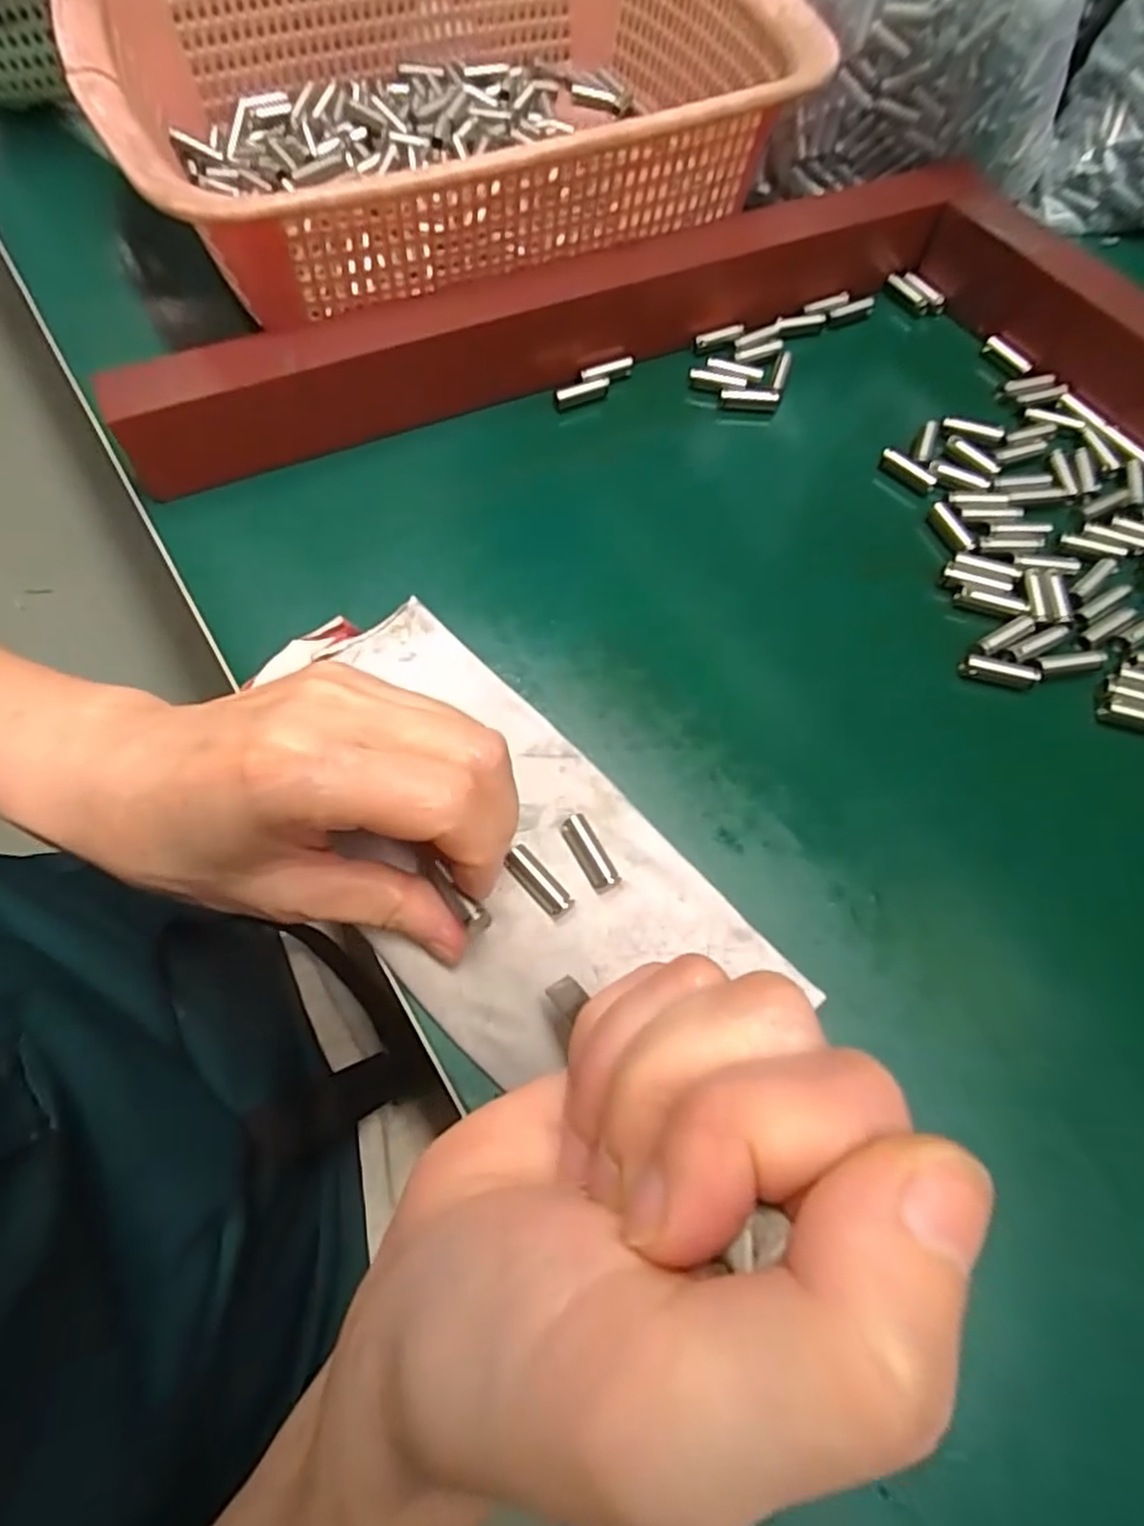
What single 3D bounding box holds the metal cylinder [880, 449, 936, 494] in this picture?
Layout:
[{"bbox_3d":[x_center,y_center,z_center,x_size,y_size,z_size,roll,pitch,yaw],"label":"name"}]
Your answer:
[{"bbox_3d":[0.139,-0.121,0.289,0.024,0.007,0.006,42,73,15],"label":"metal cylinder"}]

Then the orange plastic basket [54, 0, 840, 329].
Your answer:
[{"bbox_3d":[-0.053,-0.302,0.317,0.291,0.070,0.224,-25,70,-11],"label":"orange plastic basket"}]

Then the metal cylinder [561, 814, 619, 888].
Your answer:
[{"bbox_3d":[0.005,0.028,0.215,0.008,0.010,0.024,-25,70,-11],"label":"metal cylinder"}]

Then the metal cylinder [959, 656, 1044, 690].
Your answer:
[{"bbox_3d":[0.153,-0.033,0.249,0.026,0.006,0.007,13,68,4],"label":"metal cylinder"}]

